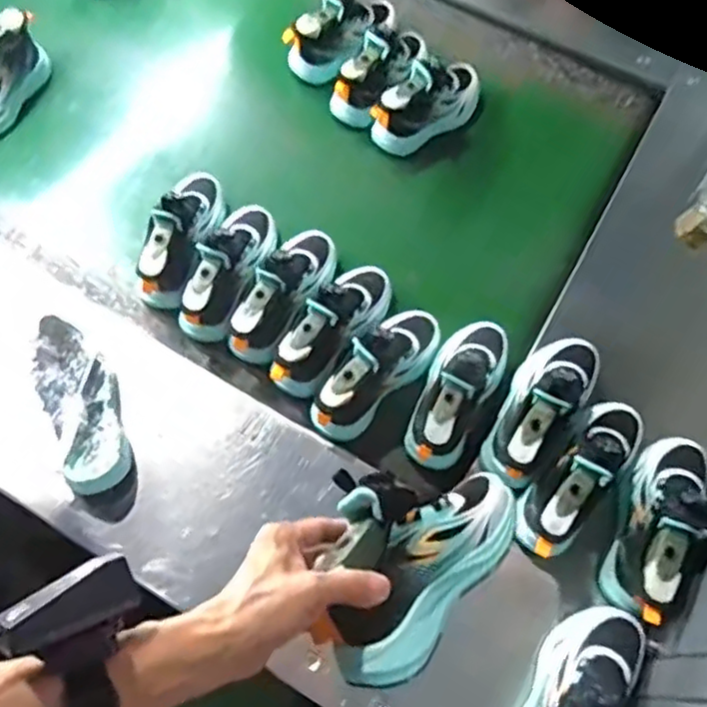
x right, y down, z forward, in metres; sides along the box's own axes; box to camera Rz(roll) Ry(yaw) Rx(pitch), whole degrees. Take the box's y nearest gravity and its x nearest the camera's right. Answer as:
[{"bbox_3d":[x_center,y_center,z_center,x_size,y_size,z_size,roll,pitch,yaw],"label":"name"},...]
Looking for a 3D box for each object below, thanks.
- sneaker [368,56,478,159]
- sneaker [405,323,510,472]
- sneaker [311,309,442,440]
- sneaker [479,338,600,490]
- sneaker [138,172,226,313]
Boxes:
[{"bbox_3d":[0.119,-0.381,1.018,0.208,0.119,0.087,-41,73,-19],"label":"sneaker"},{"bbox_3d":[0.129,0.035,0.810,0.080,0.117,0.213,27,53,10],"label":"sneaker"},{"bbox_3d":[0.034,0.008,0.804,0.072,0.080,0.207,34,68,13],"label":"sneaker"},{"bbox_3d":[0.220,0.049,0.773,0.079,0.088,0.203,34,68,13],"label":"sneaker"},{"bbox_3d":[-0.219,-0.171,0.865,0.063,0.109,0.203,12,65,3],"label":"sneaker"}]

